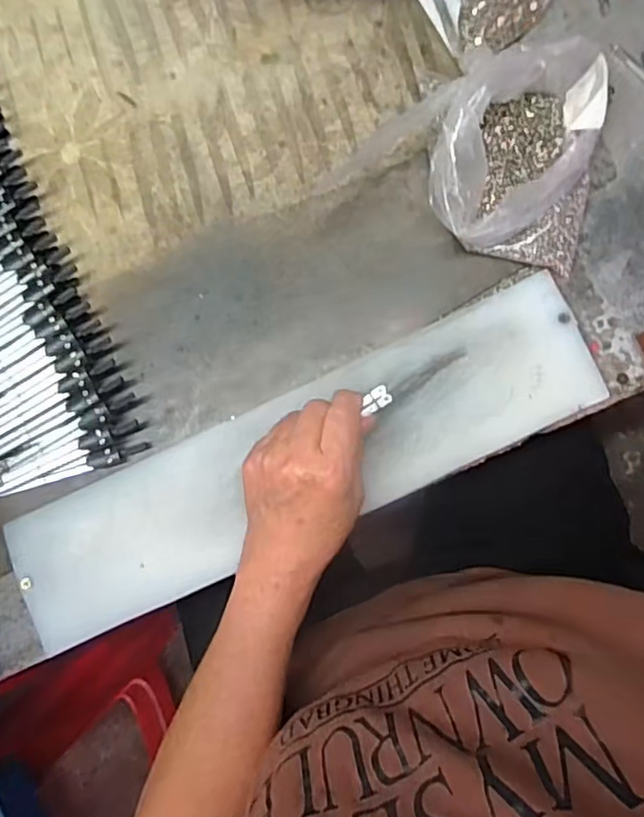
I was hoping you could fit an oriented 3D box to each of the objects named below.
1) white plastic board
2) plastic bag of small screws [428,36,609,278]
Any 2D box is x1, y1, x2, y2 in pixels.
[{"bbox_3d":[-0.013,0.036,0.408,0.393,0.012,0.095,-23,82,0],"label":"white plastic board"},{"bbox_3d":[0.124,-0.173,0.403,0.109,0.056,0.143,12,85,5],"label":"plastic bag of small screws"}]

